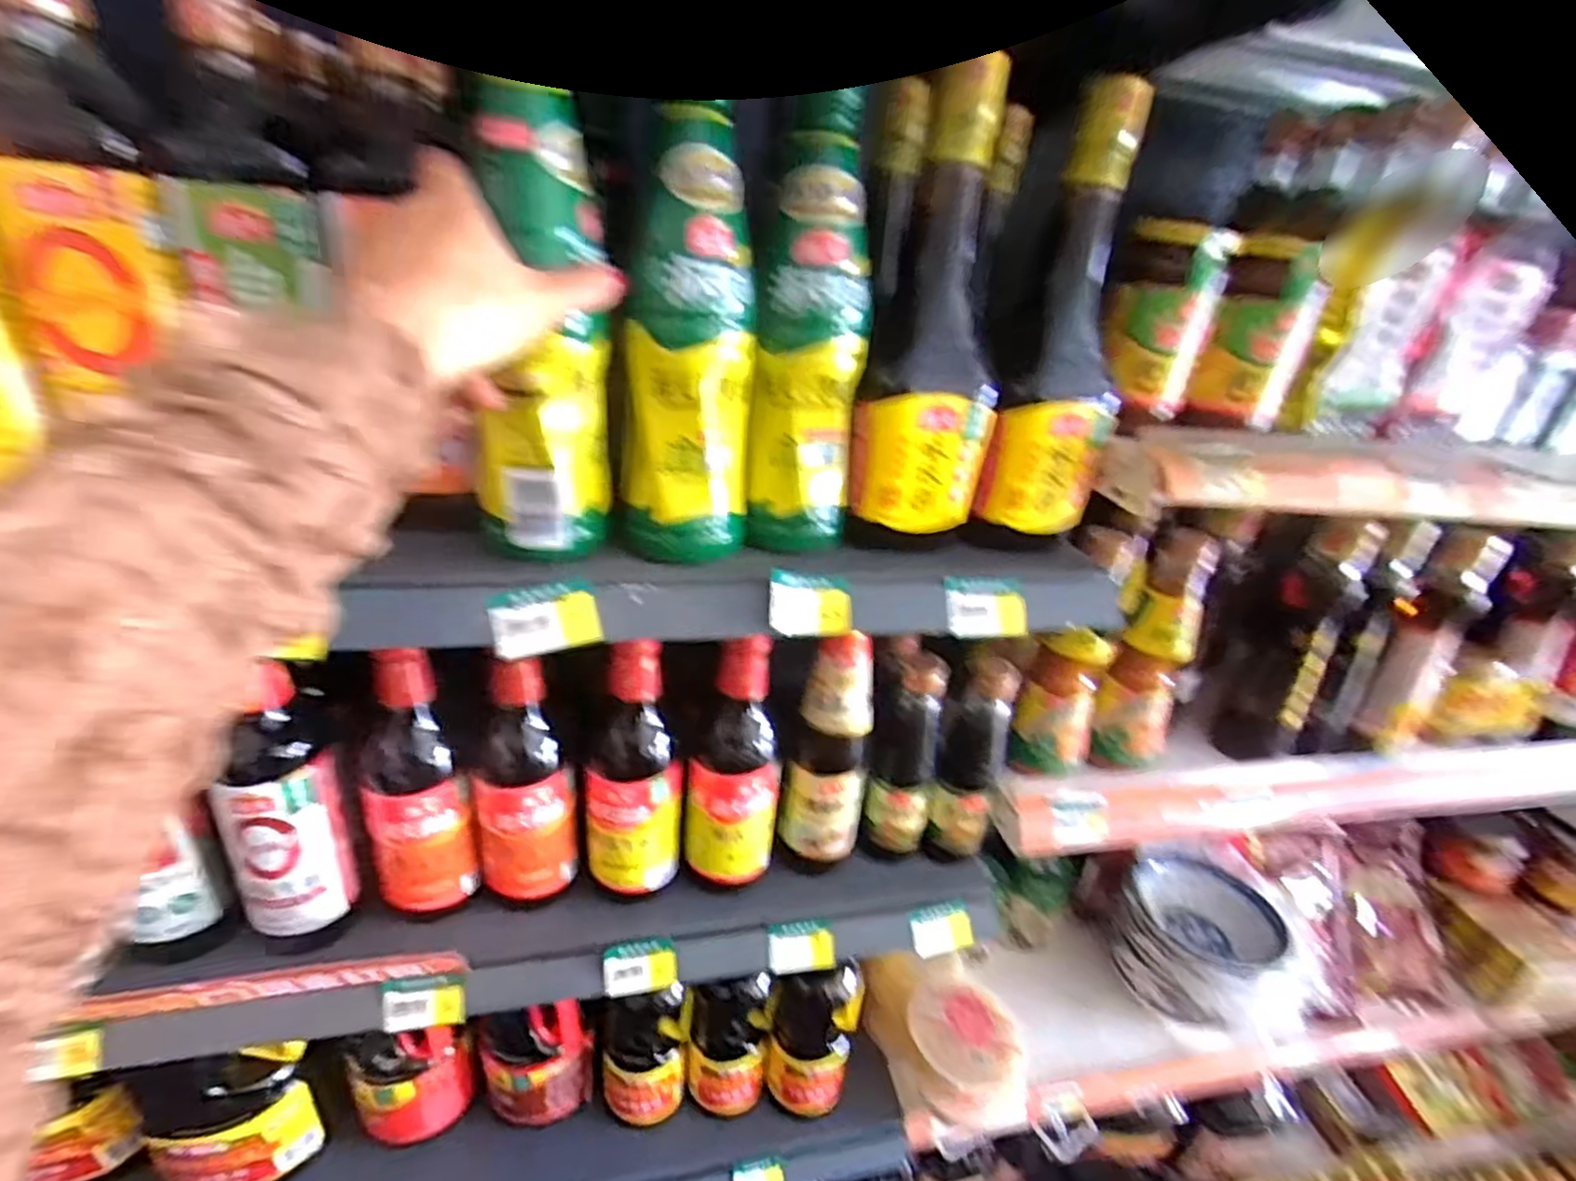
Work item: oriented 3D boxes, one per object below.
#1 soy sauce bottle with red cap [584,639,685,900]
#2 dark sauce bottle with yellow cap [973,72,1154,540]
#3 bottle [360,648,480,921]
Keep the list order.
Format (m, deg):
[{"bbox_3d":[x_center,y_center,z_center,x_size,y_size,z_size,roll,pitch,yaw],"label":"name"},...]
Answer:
[{"bbox_3d":[-0.114,0.123,0.522,0.071,0.202,0.083,1,29,-12],"label":"soy sauce bottle with red cap"},{"bbox_3d":[0.177,-0.154,0.423,0.066,0.247,0.070,17,30,19],"label":"dark sauce bottle with yellow cap"},{"bbox_3d":[-0.256,0.138,0.476,0.064,0.198,0.054,-17,36,-38],"label":"bottle"}]

